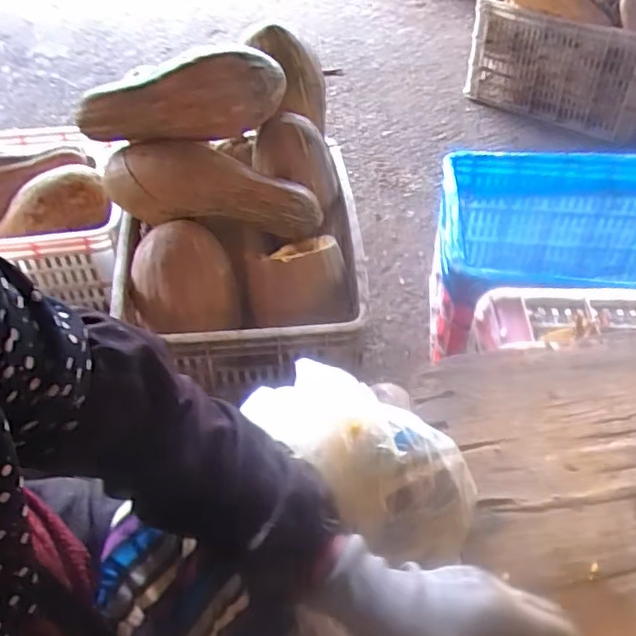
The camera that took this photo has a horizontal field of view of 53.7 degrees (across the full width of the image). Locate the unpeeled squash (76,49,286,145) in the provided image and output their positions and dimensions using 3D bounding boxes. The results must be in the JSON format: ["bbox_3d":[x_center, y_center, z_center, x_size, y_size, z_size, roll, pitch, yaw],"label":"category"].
[{"bbox_3d":[-0.195,-0.312,0.911,0.300,0.106,0.087,-11,47,-9],"label":"unpeeled squash"}]

